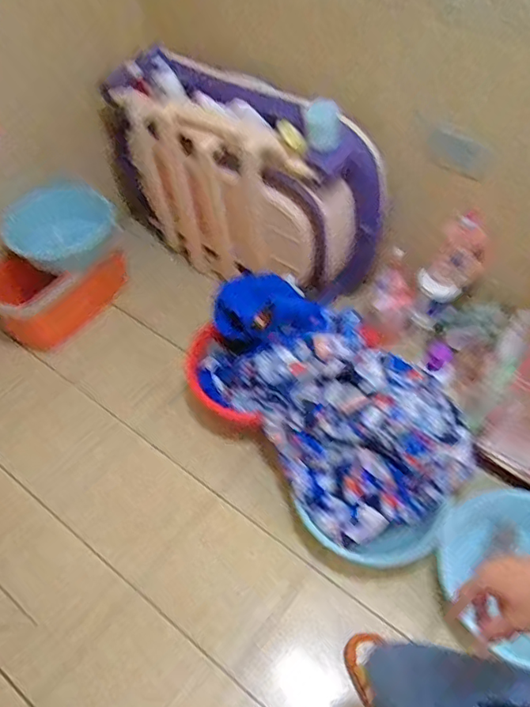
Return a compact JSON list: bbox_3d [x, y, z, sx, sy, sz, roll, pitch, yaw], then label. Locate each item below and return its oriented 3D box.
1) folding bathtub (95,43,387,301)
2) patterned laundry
[{"bbox_3d":[-0.125,-0.524,1.710,0.965,0.632,0.261,30,57,20],"label":"folding bathtub"},{"bbox_3d":[0.180,0.131,1.388,0.408,0.211,0.652,-31,59,-24],"label":"patterned laundry"}]

